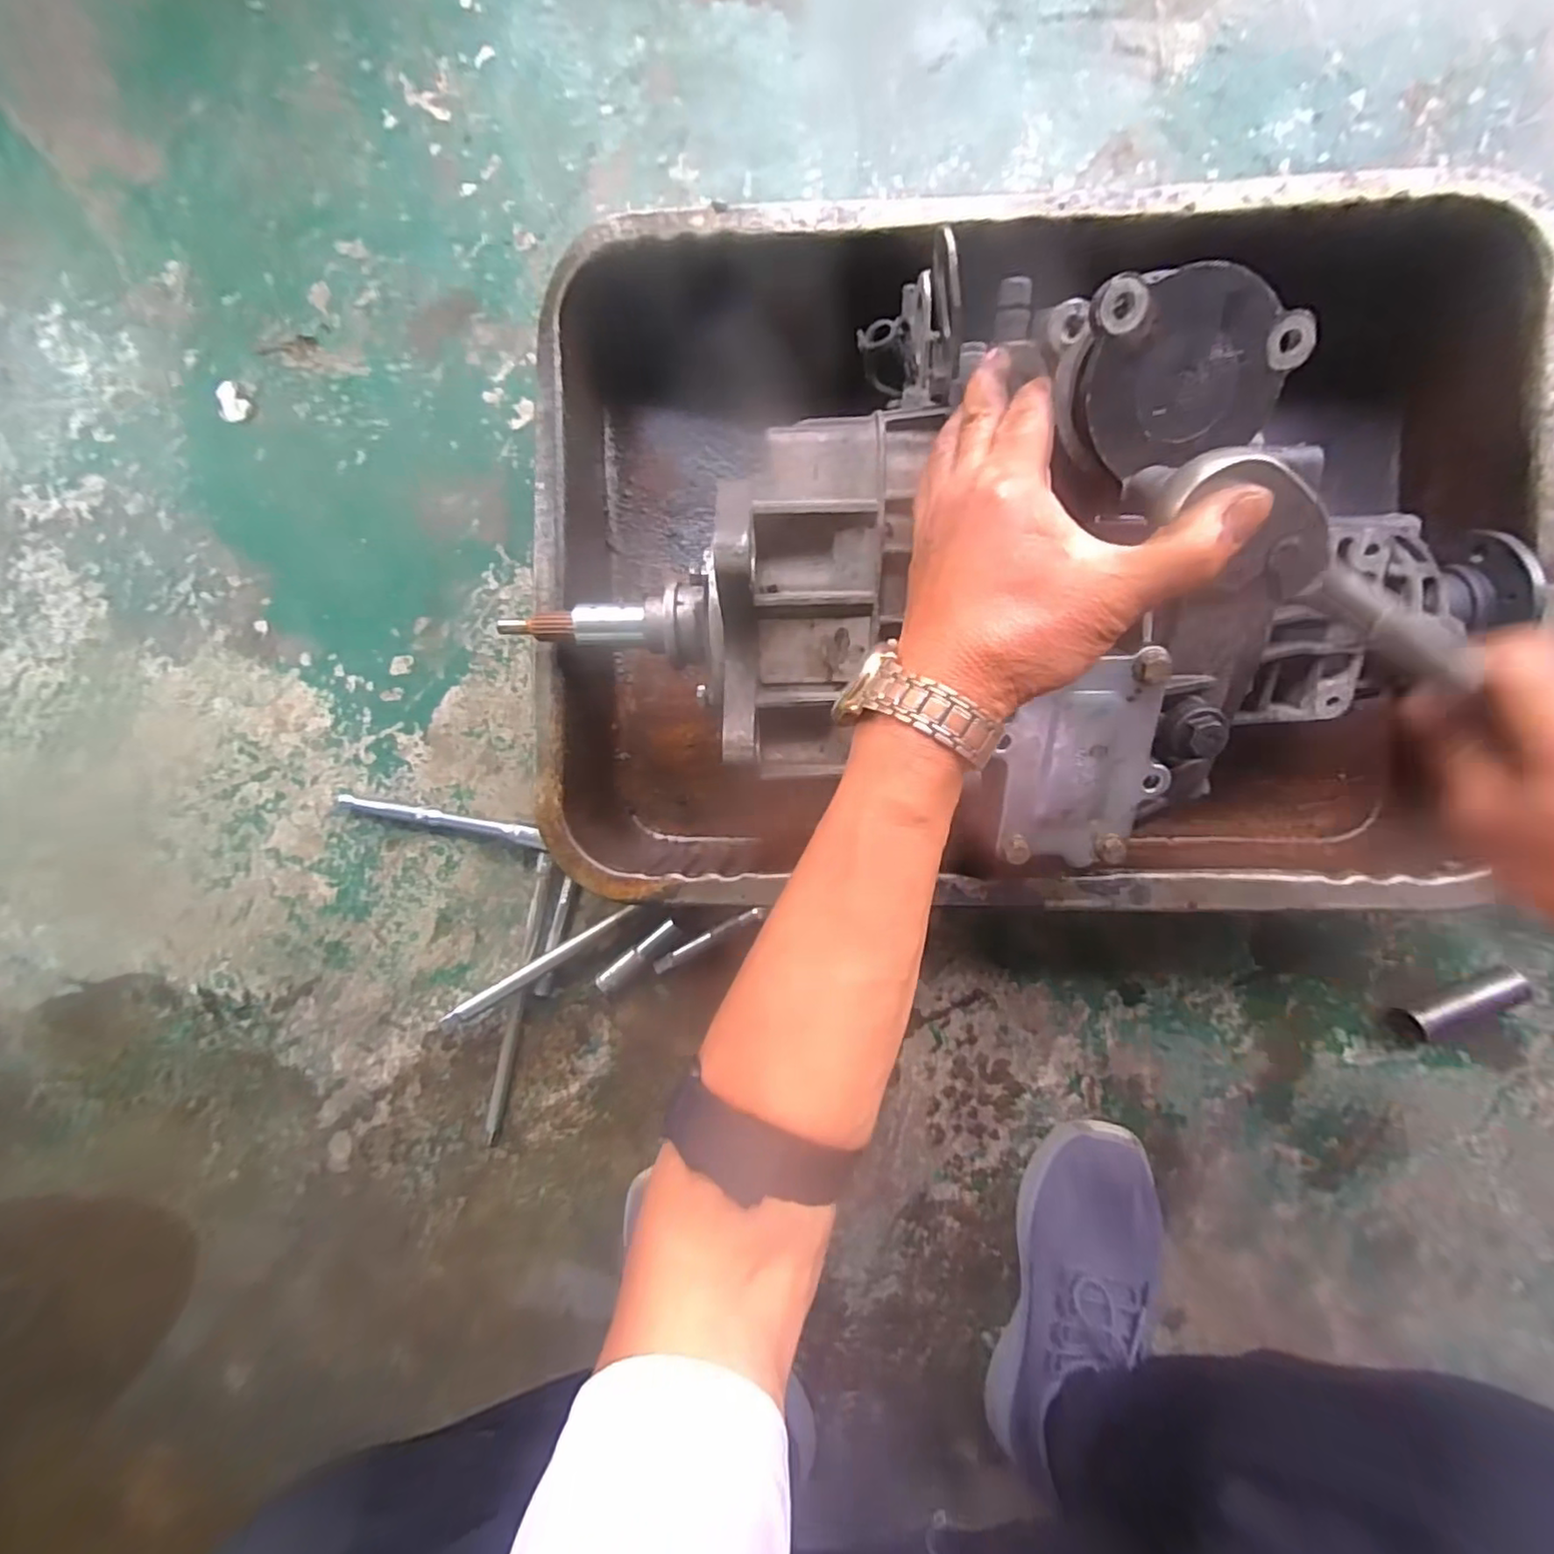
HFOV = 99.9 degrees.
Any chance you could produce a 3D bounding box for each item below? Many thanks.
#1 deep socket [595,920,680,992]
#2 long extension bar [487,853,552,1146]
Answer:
[{"bbox_3d":[-0.111,0.143,0.526,0.078,0.020,0.014,-39,90,4],"label":"deep socket"},{"bbox_3d":[-0.212,0.182,0.533,0.014,0.014,0.246,14,93,3],"label":"long extension bar"}]

